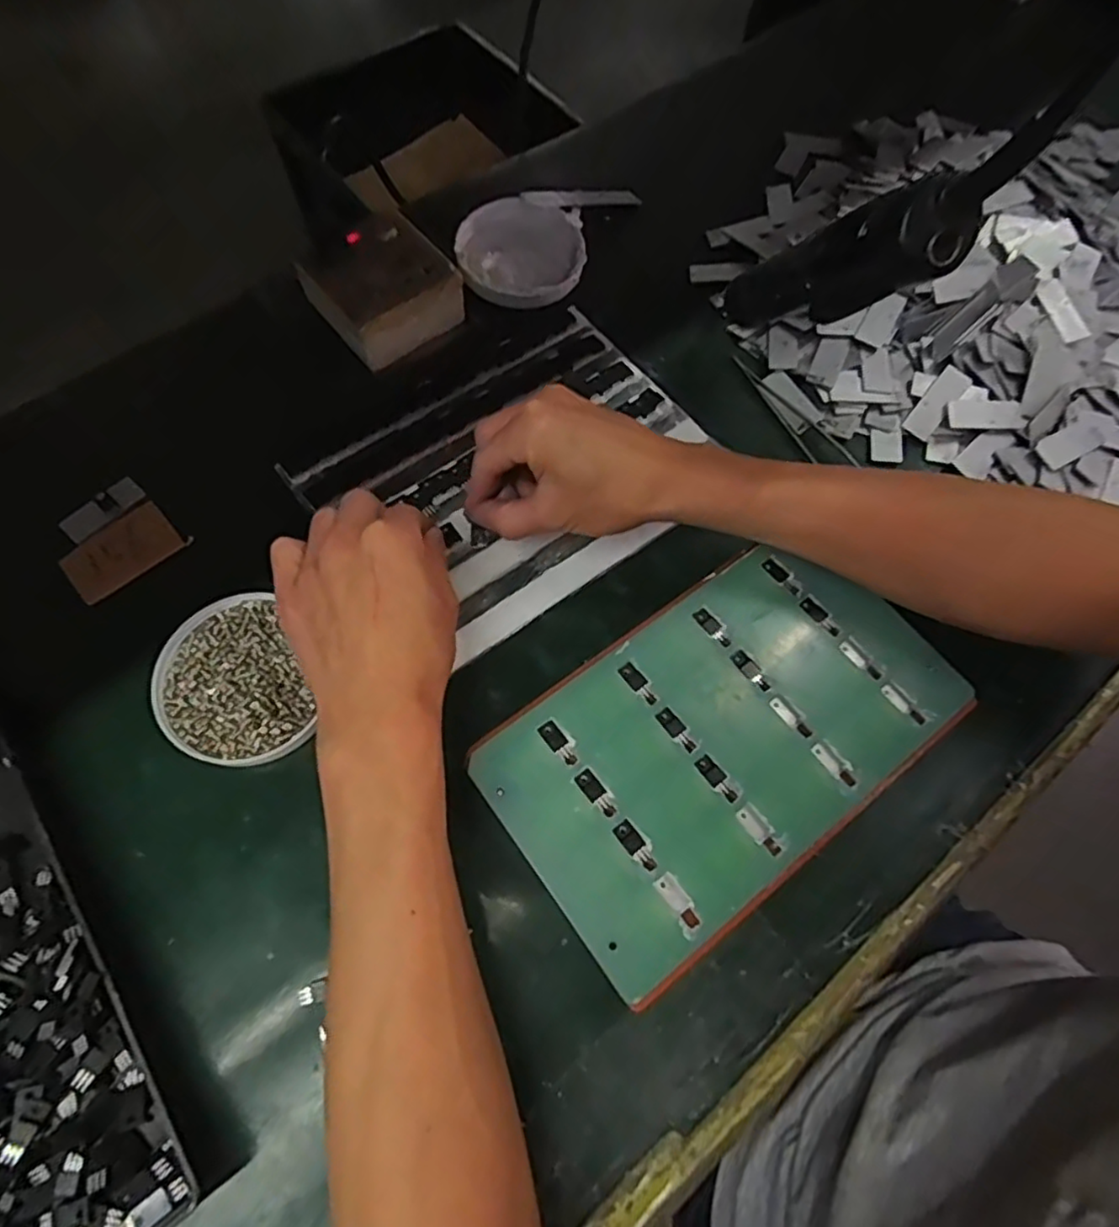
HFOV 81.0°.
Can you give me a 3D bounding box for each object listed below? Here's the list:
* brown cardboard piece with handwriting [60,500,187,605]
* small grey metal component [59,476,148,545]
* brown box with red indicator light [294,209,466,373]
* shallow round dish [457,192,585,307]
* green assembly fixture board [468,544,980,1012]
[{"bbox_3d":[-0.276,-0.039,0.413,0.065,0.006,0.042,-41,74,-16],"label":"brown cardboard piece with handwriting"},{"bbox_3d":[-0.295,-0.068,0.422,0.022,0.004,0.050,40,72,14],"label":"small grey metal component"},{"bbox_3d":[-0.127,-0.237,0.473,0.093,0.035,0.090,-34,72,-15],"label":"brown box with red indicator light"},{"bbox_3d":[-0.029,-0.279,0.503,0.096,0.009,0.104,1,67,-1],"label":"shallow round dish"},{"bbox_3d":[0.088,0.066,0.363,0.243,0.028,0.144,-34,72,-15],"label":"green assembly fixture board"}]

